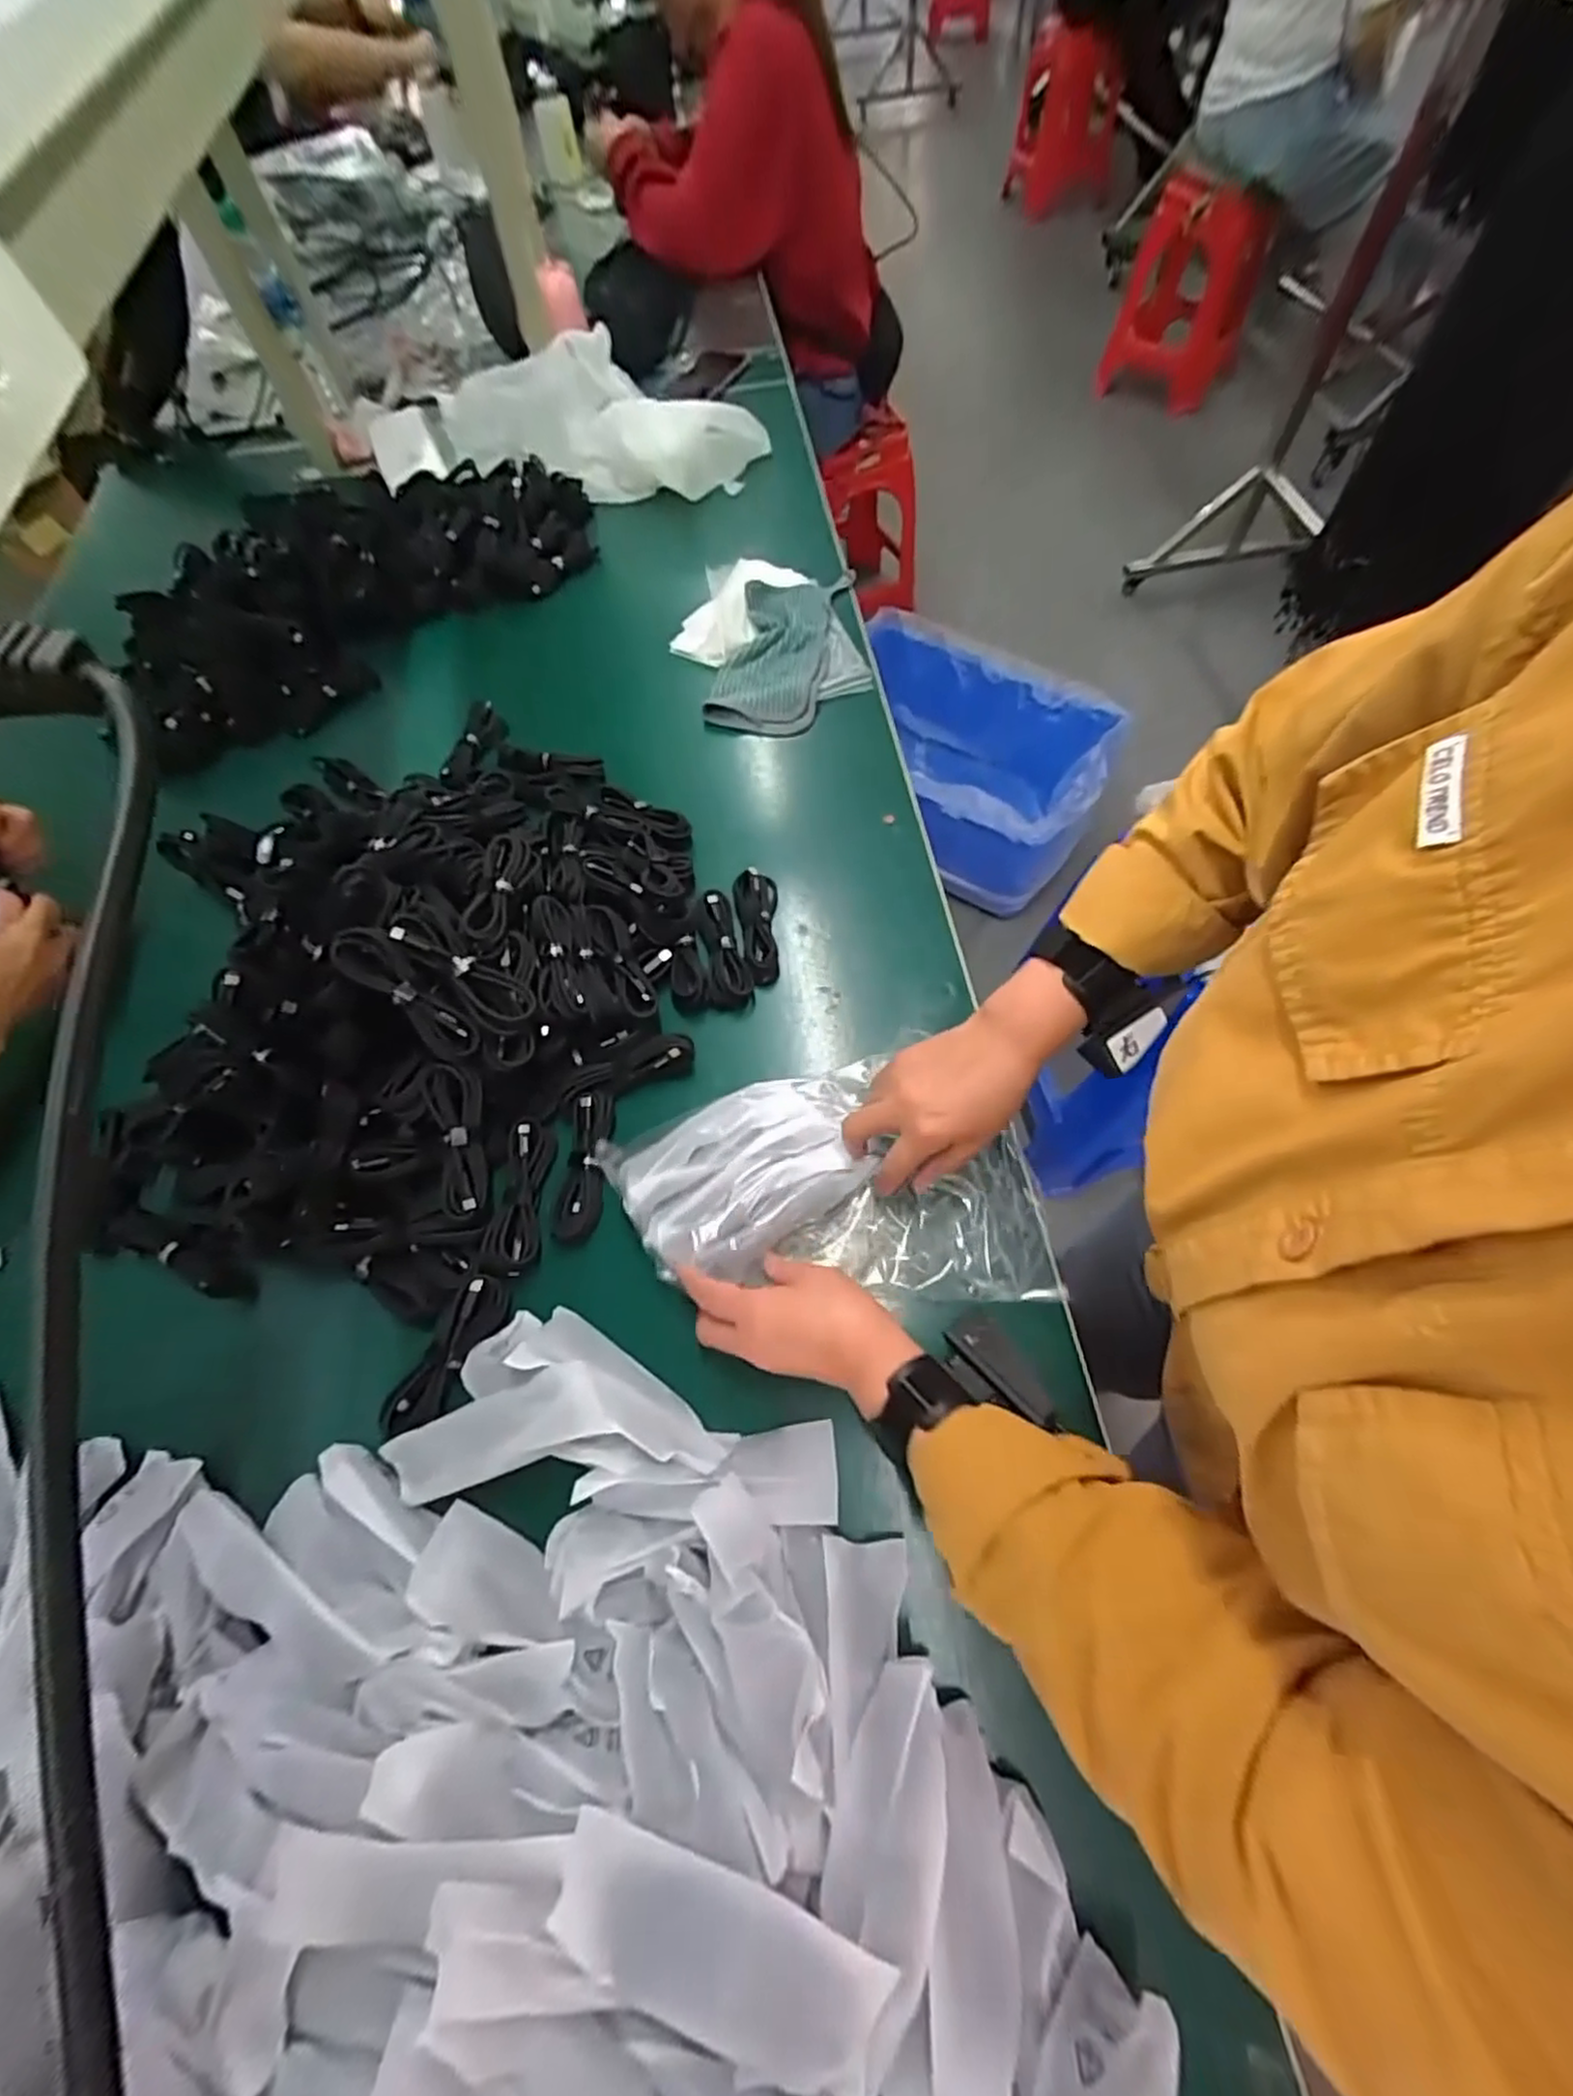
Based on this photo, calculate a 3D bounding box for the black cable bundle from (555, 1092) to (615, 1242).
[{"bbox_3d":[-0.152,0.086,0.537,0.034,0.027,0.113,0,62,0],"label":"black cable bundle"}]

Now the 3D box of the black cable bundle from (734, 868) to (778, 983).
[{"bbox_3d":[-0.027,-0.109,0.619,0.037,0.027,0.113,-2,62,-1],"label":"black cable bundle"}]

